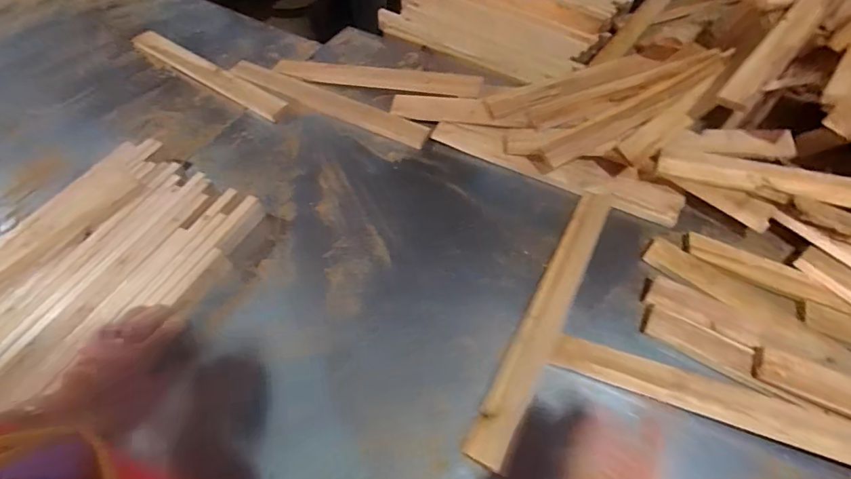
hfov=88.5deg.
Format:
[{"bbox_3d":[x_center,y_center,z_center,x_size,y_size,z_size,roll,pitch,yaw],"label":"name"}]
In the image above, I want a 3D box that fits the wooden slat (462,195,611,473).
[{"bbox_3d":[0.193,0.105,0.682,0.061,0.021,0.492,25,59,15],"label":"wooden slat"}]

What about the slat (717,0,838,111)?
[{"bbox_3d":[0.650,-0.398,0.727,0.058,0.034,0.487,40,82,24],"label":"slat"}]

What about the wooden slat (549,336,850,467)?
[{"bbox_3d":[0.416,0.224,0.594,0.470,0.016,0.056,18,58,10],"label":"wooden slat"}]

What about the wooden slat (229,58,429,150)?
[{"bbox_3d":[-0.224,-0.312,0.973,0.498,0.018,0.065,25,59,15],"label":"wooden slat"}]

